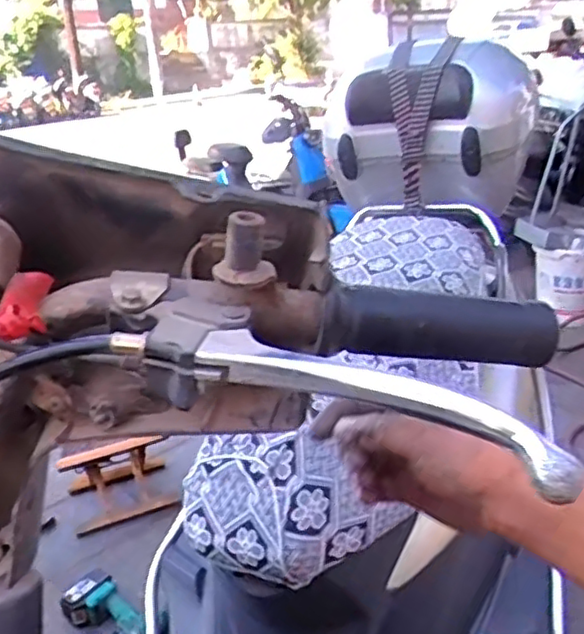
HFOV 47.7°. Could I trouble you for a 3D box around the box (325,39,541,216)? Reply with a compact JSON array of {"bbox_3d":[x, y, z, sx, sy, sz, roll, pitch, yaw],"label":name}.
[{"bbox_3d":[0.270,-0.358,1.242,0.333,0.268,0.267,5,23,22],"label":"box"}]

